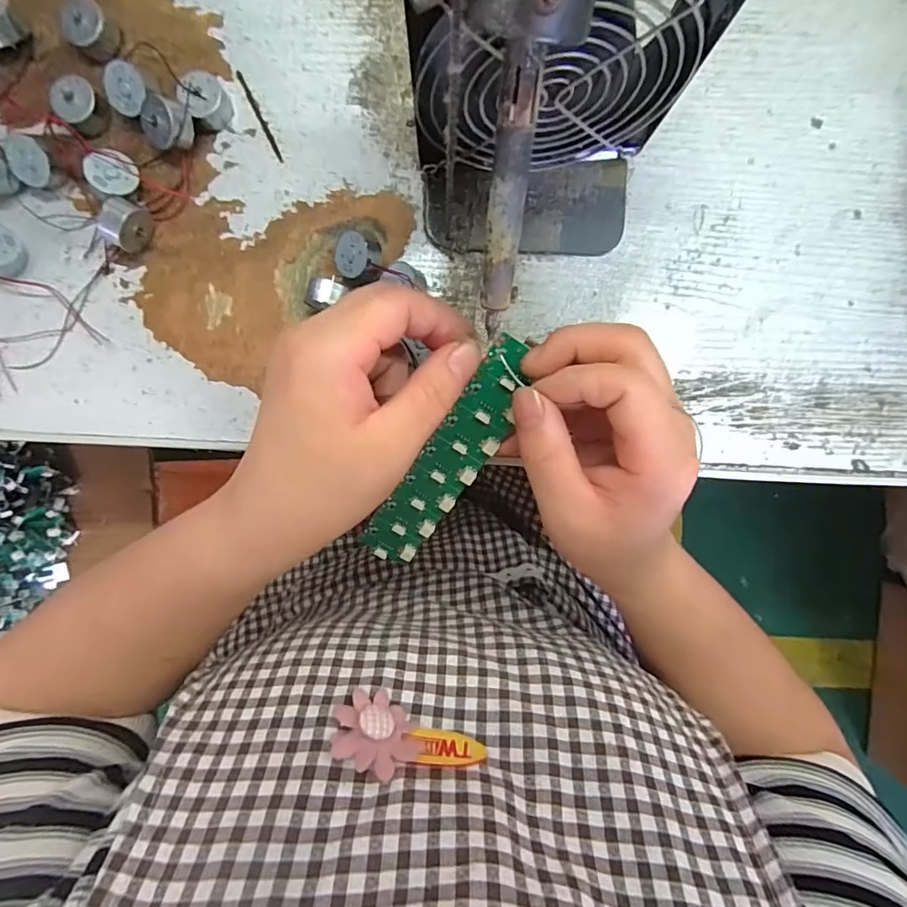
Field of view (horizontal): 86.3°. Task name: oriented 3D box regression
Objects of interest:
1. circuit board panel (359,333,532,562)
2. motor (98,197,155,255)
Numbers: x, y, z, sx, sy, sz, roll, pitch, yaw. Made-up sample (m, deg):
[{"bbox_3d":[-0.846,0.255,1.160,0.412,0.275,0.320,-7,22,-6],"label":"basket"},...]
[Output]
[{"bbox_3d":[-0.003,0.005,0.239,0.028,0.005,0.133,33,114,-2],"label":"circuit board panel"},{"bbox_3d":[-0.173,-0.121,0.255,0.013,0.027,0.024,28,92,-2],"label":"motor"}]

